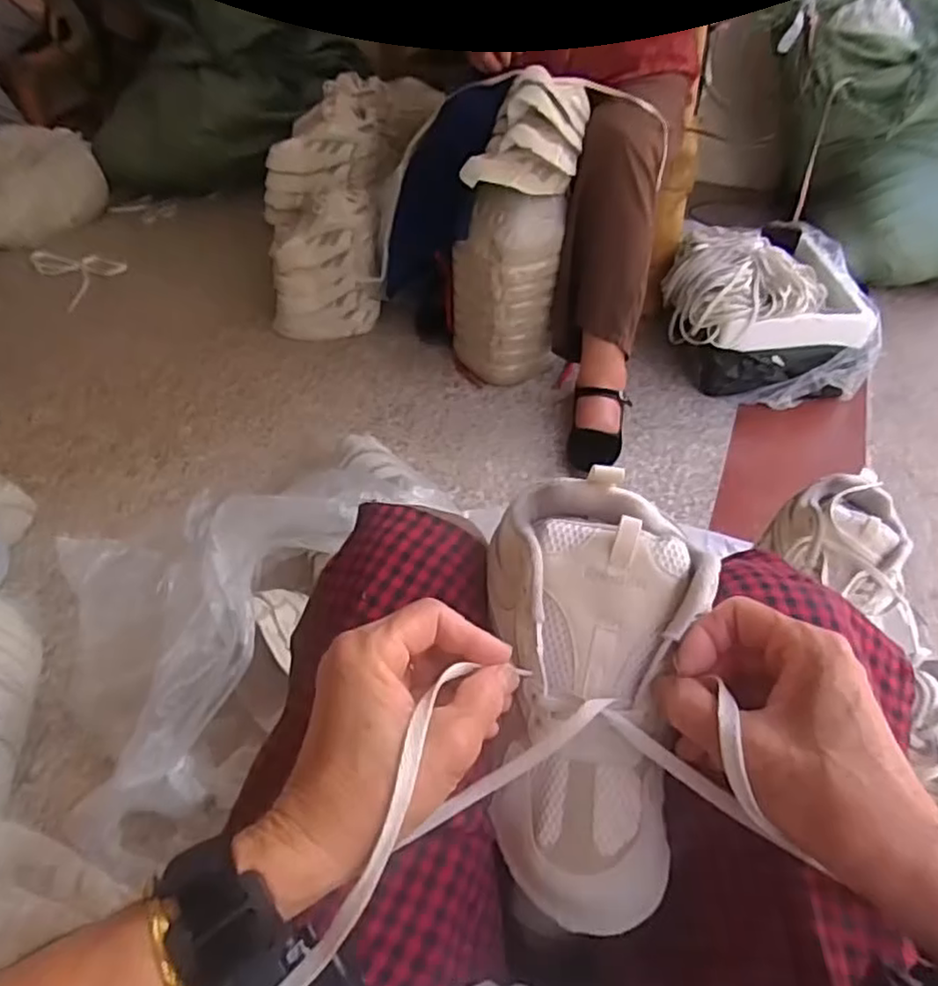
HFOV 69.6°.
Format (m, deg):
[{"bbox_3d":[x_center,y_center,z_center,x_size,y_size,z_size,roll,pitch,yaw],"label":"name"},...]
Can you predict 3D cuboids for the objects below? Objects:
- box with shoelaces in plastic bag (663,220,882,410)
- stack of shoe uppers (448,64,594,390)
[{"bbox_3d":[0.545,-0.357,1.268,0.331,0.223,0.357,5,46,5],"label":"box with shoelaces in plastic bag"},{"bbox_3d":[0.074,-0.416,1.133,0.204,0.460,0.154,3,45,3],"label":"stack of shoe uppers"}]

